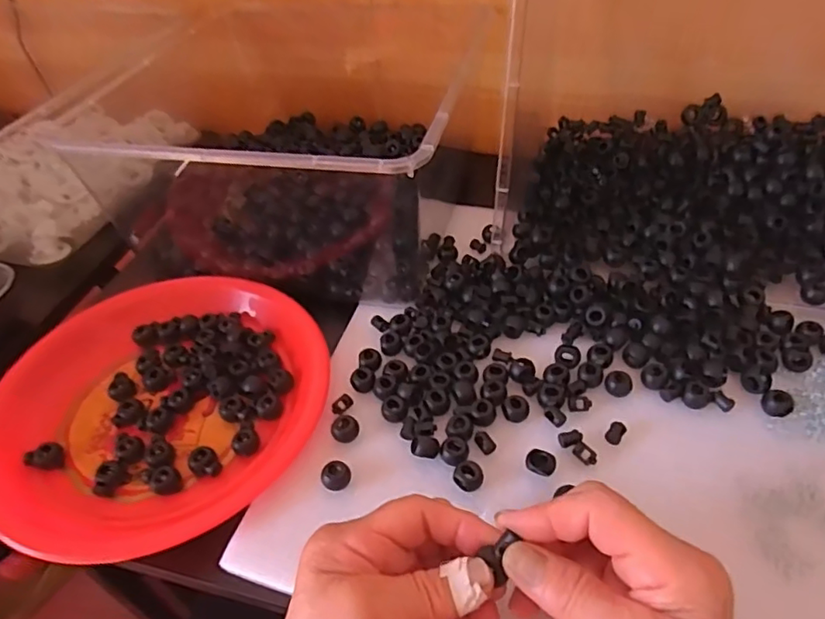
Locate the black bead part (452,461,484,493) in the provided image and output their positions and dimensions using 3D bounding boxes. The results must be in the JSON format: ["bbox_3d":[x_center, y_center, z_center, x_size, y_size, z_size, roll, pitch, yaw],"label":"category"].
[{"bbox_3d":[0.034,0.100,0.349,0.017,0.010,0.015,12,47,16],"label":"black bead part"}]

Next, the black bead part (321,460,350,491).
[{"bbox_3d":[-0.046,0.101,0.355,0.017,0.010,0.015,-17,46,-13],"label":"black bead part"}]

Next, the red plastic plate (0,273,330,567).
[{"bbox_3d":[-0.173,0.062,0.411,0.221,0.035,0.209,-2,45,2],"label":"red plastic plate"}]

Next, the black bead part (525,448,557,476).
[{"bbox_3d":[0.077,0.092,0.349,0.017,0.014,0.011,15,48,18],"label":"black bead part"}]

